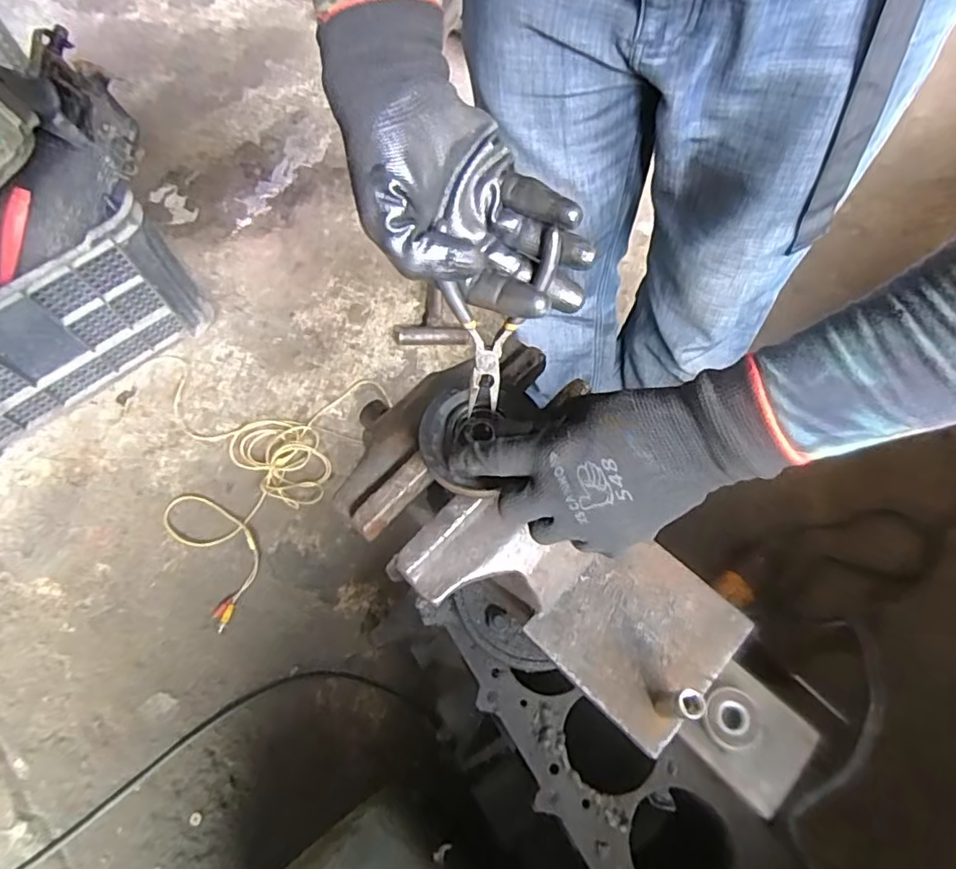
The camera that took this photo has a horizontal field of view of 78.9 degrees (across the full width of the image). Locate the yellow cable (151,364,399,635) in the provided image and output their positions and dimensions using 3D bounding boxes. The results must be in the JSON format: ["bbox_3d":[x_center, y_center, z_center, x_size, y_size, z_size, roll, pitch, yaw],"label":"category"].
[{"bbox_3d":[-0.408,0.084,1.002,0.408,0.020,0.451,6,66,4],"label":"yellow cable"}]

